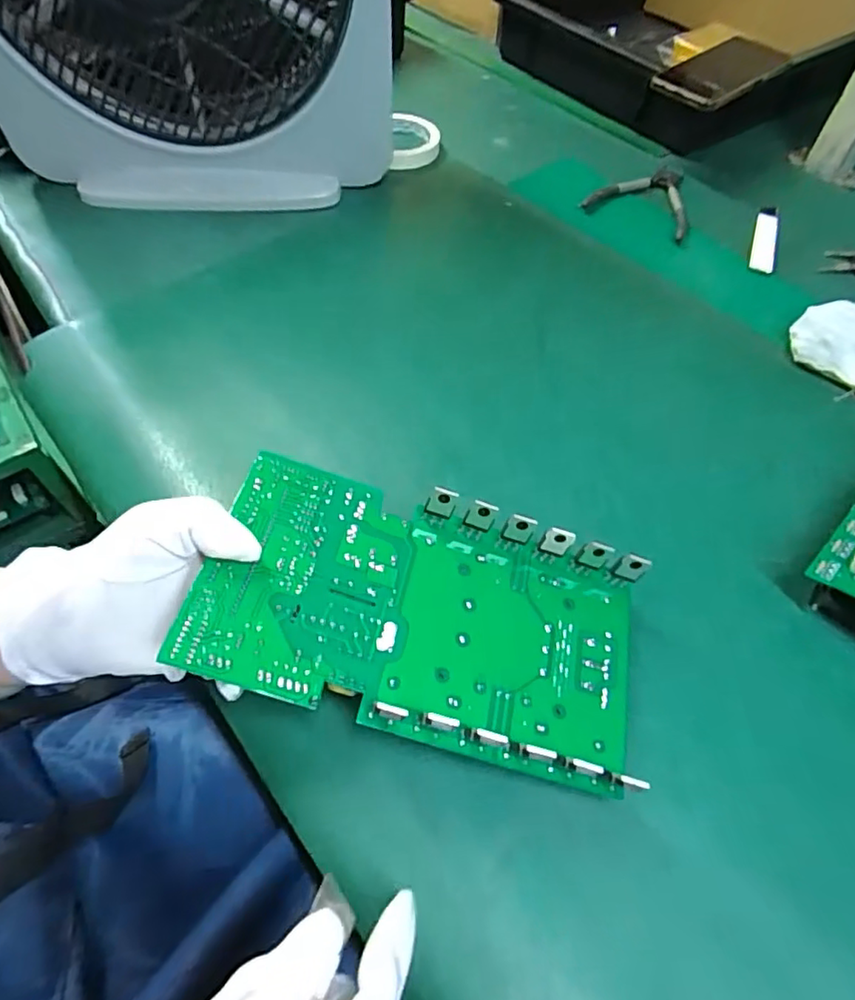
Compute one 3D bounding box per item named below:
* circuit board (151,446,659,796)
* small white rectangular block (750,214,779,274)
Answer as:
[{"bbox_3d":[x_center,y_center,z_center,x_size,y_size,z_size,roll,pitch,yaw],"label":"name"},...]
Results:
[{"bbox_3d":[0.003,0.060,0.308,0.222,0.049,0.125,11,56,5],"label":"circuit board"},{"bbox_3d":[0.347,-0.267,0.600,0.024,0.004,0.115,26,56,2],"label":"small white rectangular block"}]

